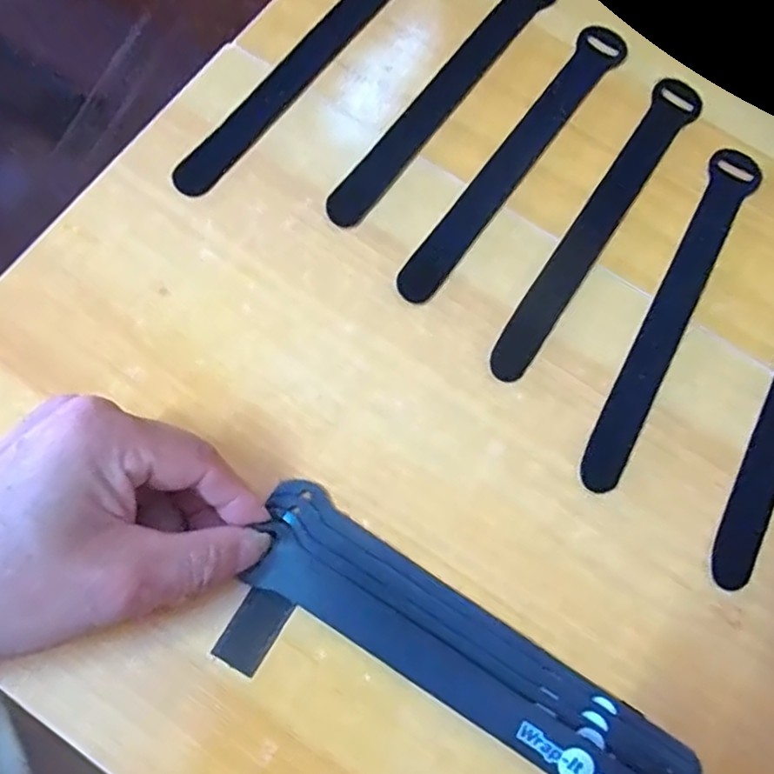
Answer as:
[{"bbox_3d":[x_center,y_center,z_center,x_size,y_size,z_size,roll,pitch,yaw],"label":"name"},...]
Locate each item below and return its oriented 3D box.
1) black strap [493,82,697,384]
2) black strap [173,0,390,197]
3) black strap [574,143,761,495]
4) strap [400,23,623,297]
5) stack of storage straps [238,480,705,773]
[{"bbox_3d":[0.105,-0.083,0.332,0.023,0.004,0.193,35,75,8],"label":"black strap"},{"bbox_3d":[-0.041,-0.173,0.354,0.023,0.004,0.200,36,74,-2],"label":"black strap"},{"bbox_3d":[0.138,-0.037,0.321,0.023,0.004,0.194,27,74,6],"label":"black strap"},{"bbox_3d":[0.066,-0.119,0.341,0.023,0.004,0.194,36,75,8],"label":"strap"},{"bbox_3d":[0.029,0.107,0.270,0.189,0.012,0.041,32,75,9],"label":"stack of storage straps"}]

